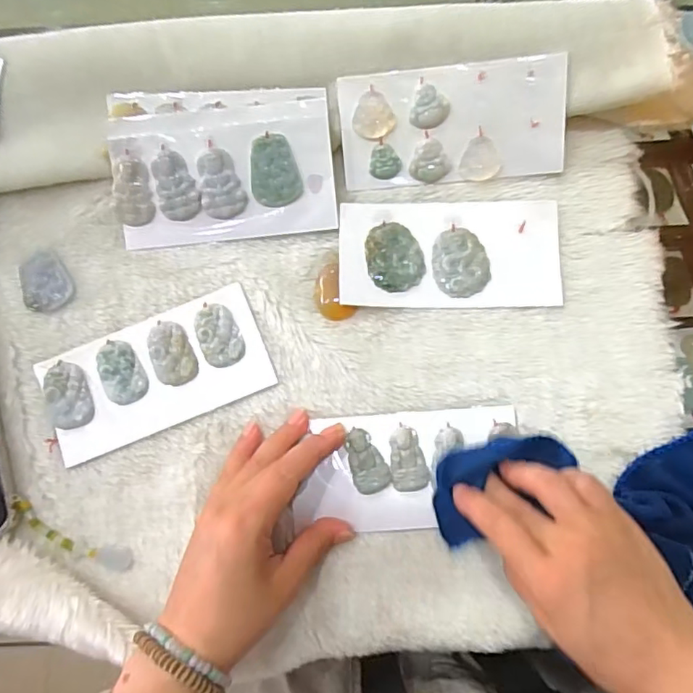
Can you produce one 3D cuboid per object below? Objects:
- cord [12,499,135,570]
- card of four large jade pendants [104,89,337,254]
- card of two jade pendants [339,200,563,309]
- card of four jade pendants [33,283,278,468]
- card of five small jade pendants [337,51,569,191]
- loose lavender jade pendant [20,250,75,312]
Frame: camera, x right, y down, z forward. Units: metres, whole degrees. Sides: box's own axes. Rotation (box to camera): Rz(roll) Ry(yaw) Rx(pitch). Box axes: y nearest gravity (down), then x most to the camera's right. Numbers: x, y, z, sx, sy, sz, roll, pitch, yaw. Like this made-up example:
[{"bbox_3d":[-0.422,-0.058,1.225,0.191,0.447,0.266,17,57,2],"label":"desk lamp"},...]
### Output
[{"bbox_3d":[-0.185,0.129,0.376,0.087,0.011,0.017,25,83,5],"label":"cord"},{"bbox_3d":[-0.088,-0.128,0.397,0.156,0.022,0.101,-2,104,1],"label":"card of four large jade pendants"},{"bbox_3d":[0.073,-0.066,0.394,0.153,0.008,0.076,1,82,1],"label":"card of two jade pendants"},{"bbox_3d":[-0.133,0.019,0.389,0.151,0.006,0.076,-23,82,-2],"label":"card of four jade pendants"},{"bbox_3d":[0.074,-0.156,0.393,0.153,0.006,0.076,-4,108,5],"label":"card of five small jade pendants"},{"bbox_3d":[-0.218,-0.047,0.404,0.034,0.004,0.044,-19,82,-1],"label":"loose lavender jade pendant"}]

